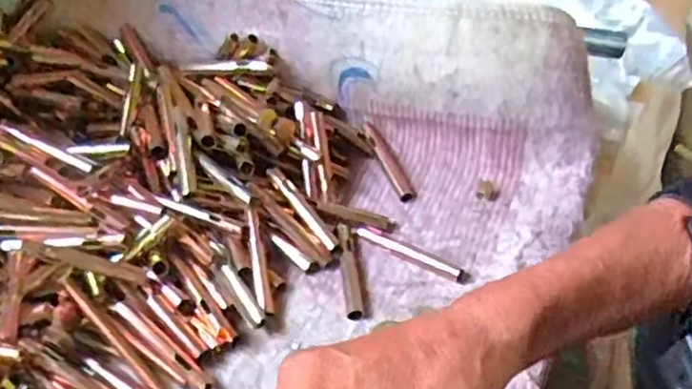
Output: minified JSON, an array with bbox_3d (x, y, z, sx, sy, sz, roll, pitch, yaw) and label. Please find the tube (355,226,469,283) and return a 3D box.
[{"bbox_3d":[0.045,0.041,0.491,0.092,0.010,0.011,21,48,26],"label":"tube"}]

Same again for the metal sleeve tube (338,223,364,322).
[{"bbox_3d":[0.002,0.053,0.484,0.012,0.013,0.084,-8,42,-2],"label":"metal sleeve tube"}]

